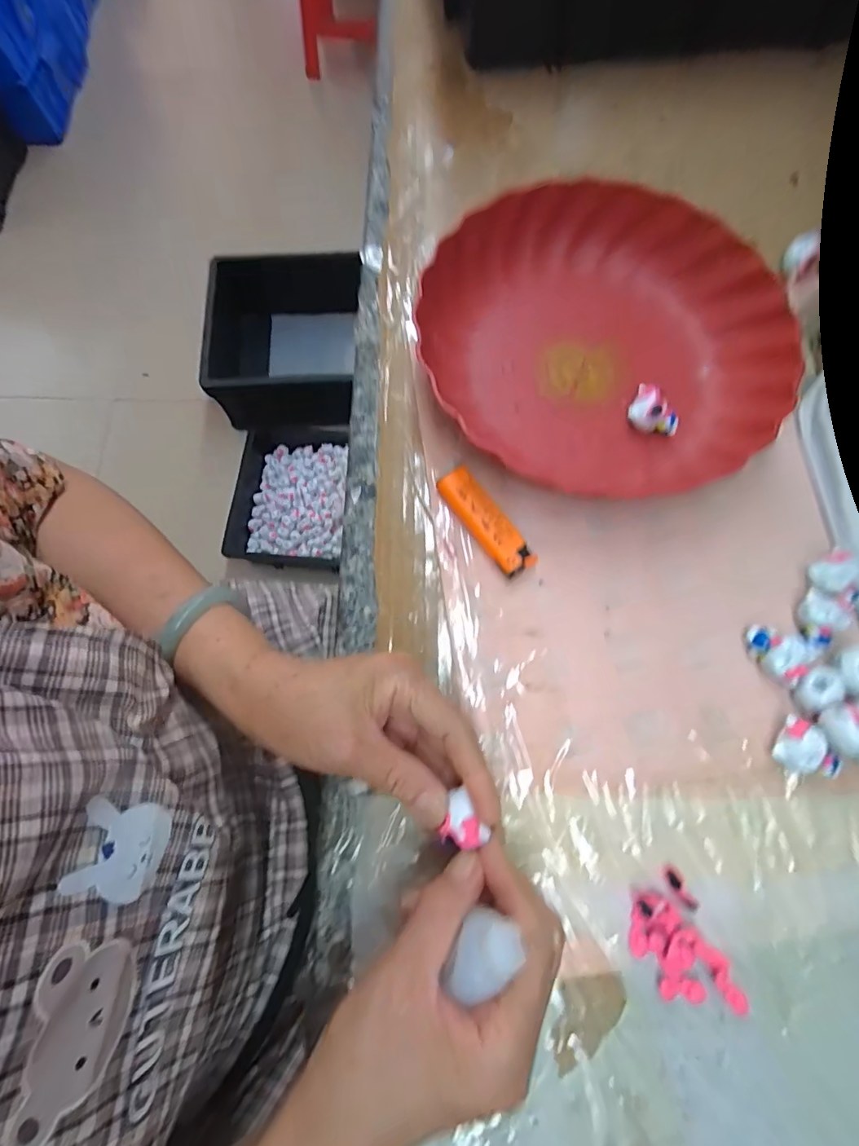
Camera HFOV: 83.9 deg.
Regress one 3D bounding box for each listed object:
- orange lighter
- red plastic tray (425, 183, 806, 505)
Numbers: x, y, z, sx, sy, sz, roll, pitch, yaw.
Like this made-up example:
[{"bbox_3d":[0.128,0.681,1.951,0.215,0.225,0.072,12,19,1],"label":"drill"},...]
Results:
[{"bbox_3d":[0.036,-0.032,0.310,0.023,0.014,0.079,-35,76,-10],"label":"orange lighter"},{"bbox_3d":[0.122,-0.165,0.335,0.252,0.045,0.225,11,73,4],"label":"red plastic tray"}]

